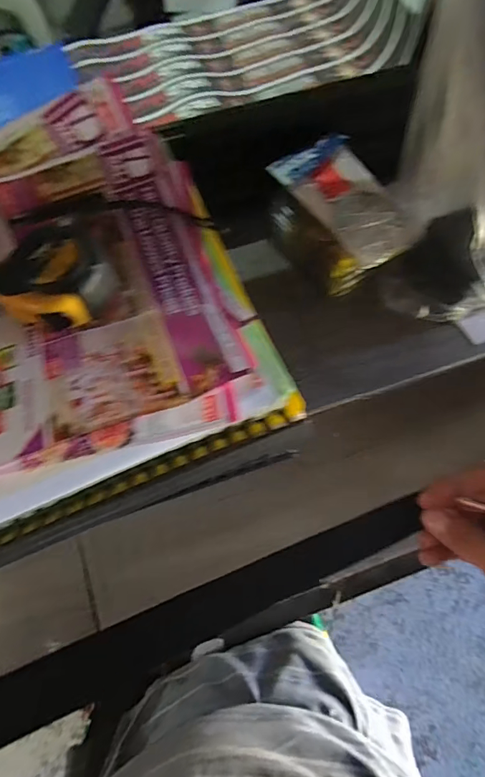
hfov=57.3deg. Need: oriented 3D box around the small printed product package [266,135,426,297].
[{"bbox_3d":[0.083,-0.148,0.397,0.087,0.067,0.125,-36,76,-12],"label":"small printed product package"}]

